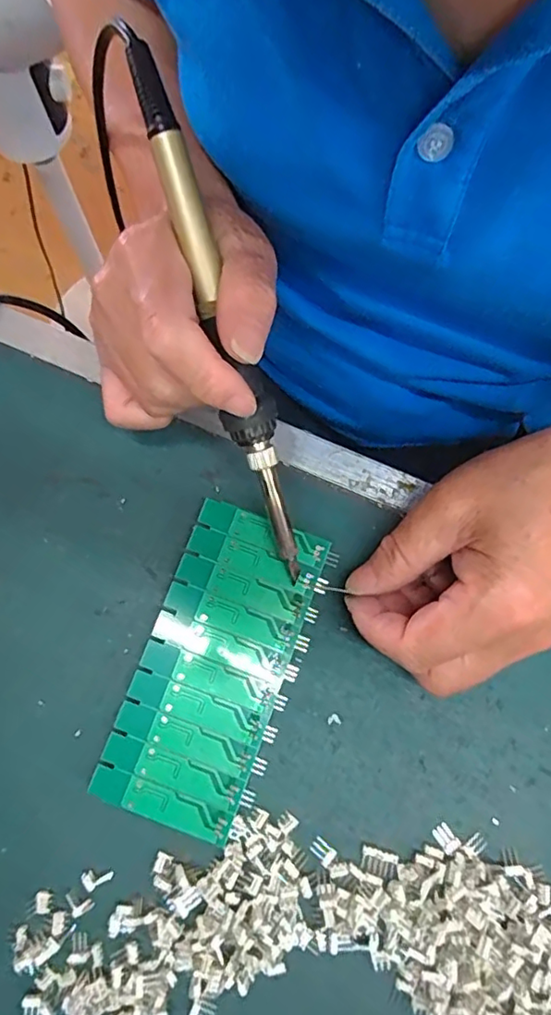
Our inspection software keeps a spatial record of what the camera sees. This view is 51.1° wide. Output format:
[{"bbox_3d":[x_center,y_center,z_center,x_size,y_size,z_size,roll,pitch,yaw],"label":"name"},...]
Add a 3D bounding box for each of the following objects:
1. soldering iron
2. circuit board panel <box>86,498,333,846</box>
[{"bbox_3d":[-0.019,-0.064,0.227,0.019,0.015,0.201,-19,105,-4],"label":"soldering iron"},{"bbox_3d":[-0.027,0.070,0.264,0.062,0.011,0.137,20,78,5],"label":"circuit board panel"}]

